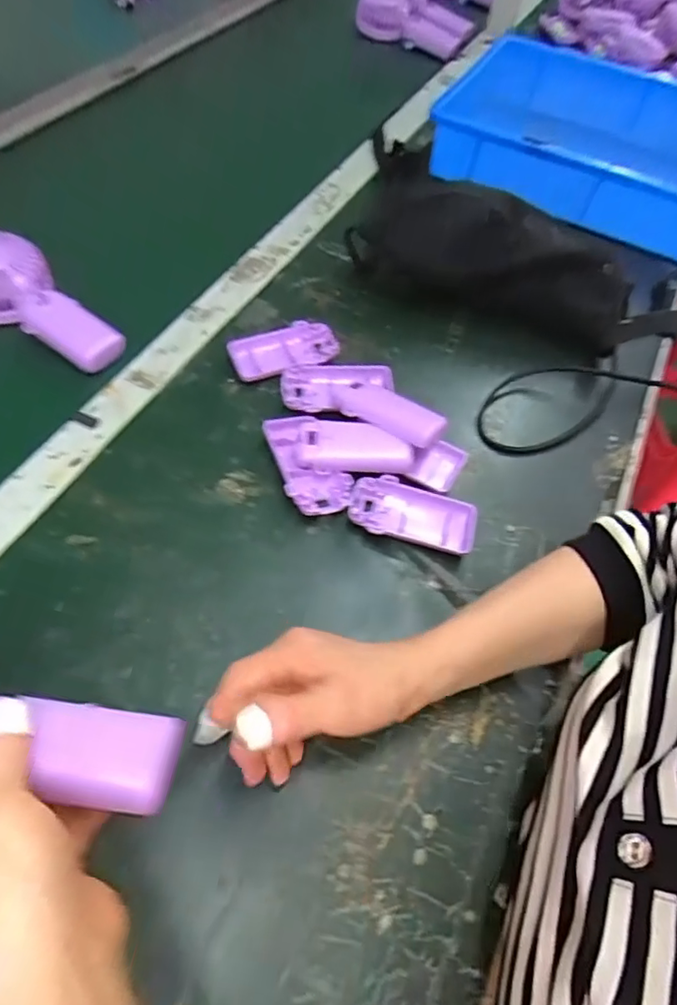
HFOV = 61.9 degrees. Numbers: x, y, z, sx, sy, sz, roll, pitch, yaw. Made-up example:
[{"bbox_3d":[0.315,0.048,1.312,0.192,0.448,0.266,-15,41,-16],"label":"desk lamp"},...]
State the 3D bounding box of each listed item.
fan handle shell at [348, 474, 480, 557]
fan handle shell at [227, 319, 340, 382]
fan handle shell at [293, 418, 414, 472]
[{"bbox_3d":[0.058,0.009,0.436,0.096,0.013,0.048,11,58,2],"label":"fan handle shell"},{"bbox_3d":[-0.050,-0.141,0.523,0.097,0.016,0.049,-20,62,-16],"label":"fan handle shell"},{"bbox_3d":[0.014,-0.043,0.461,0.091,0.018,0.043,8,58,0],"label":"fan handle shell"}]

